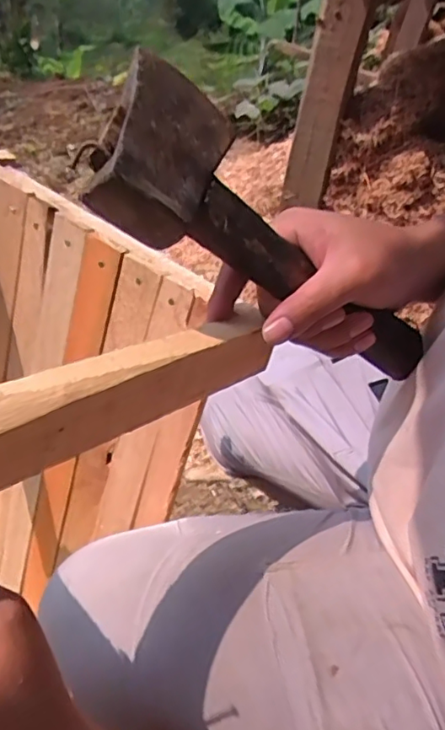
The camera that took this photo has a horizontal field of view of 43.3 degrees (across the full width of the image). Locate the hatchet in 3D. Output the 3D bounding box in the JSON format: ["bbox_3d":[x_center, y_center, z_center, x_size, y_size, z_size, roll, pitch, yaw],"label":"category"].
[{"bbox_3d":[0.035,-0.068,0.356,0.260,0.058,0.088,34,35,-28],"label":"hatchet"}]

